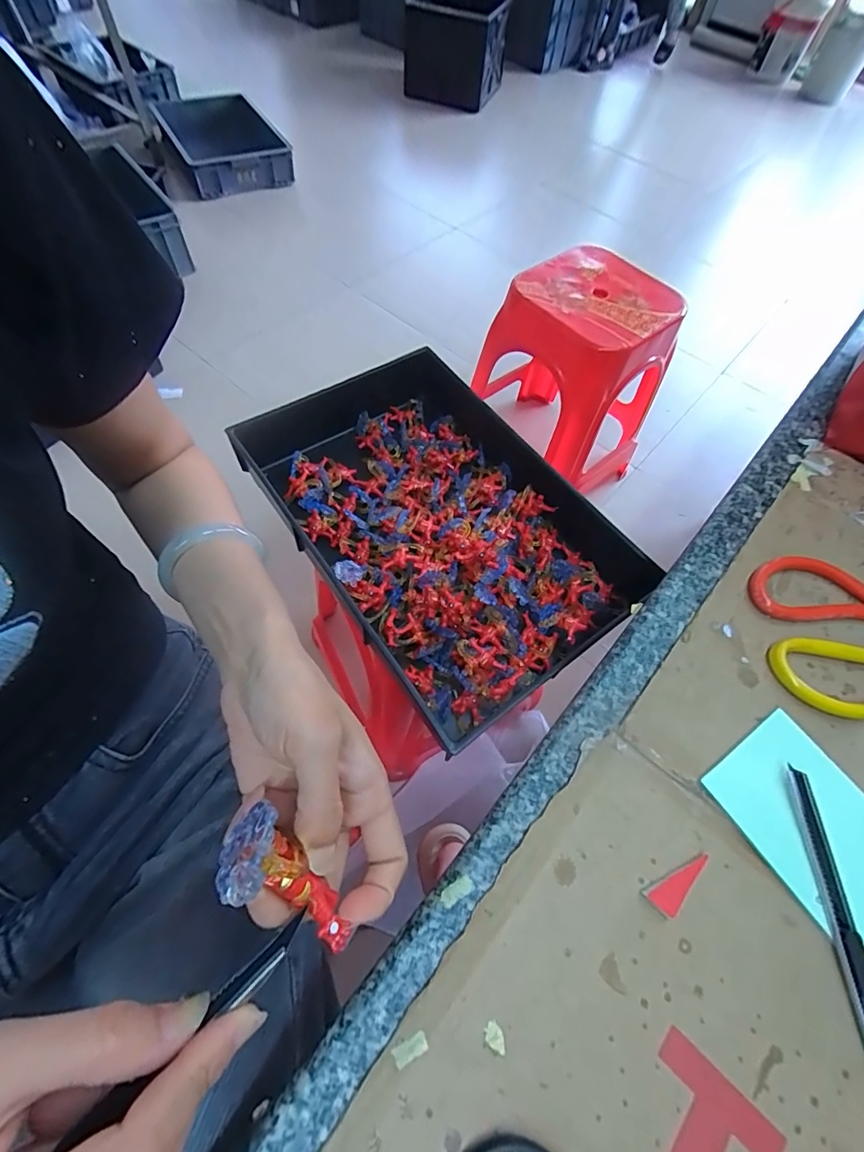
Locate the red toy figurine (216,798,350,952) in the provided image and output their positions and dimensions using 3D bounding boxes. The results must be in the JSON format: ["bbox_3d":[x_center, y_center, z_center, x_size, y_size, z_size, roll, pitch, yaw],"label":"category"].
[{"bbox_3d":[-0.055,0.118,0.178,0.057,0.024,0.029,42,64,-2],"label":"red toy figurine"}]

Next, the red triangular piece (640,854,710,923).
[{"bbox_3d":[0.130,0.162,0.244,0.039,0.004,0.015,-21,65,-15],"label":"red triangular piece"}]

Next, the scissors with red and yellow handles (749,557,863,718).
[{"bbox_3d":[0.307,0.029,0.322,0.179,0.011,0.109,-8,62,-9],"label":"scissors with red and yellow handles"}]

